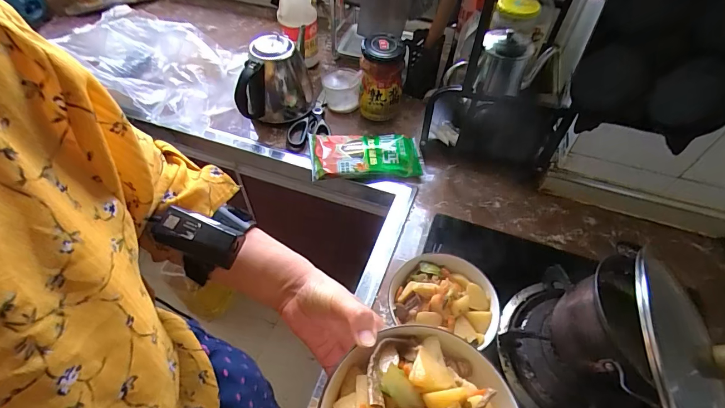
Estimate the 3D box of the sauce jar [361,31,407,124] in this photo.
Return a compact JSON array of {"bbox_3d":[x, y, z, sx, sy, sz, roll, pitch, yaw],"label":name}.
[{"bbox_3d":[0.037,-0.246,0.747,0.082,0.147,0.068,5,52,3],"label":"sauce jar"}]

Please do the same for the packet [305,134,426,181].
[{"bbox_3d":[0.008,-0.090,0.722,0.208,0.041,0.095,-4,52,-4],"label":"packet"}]

